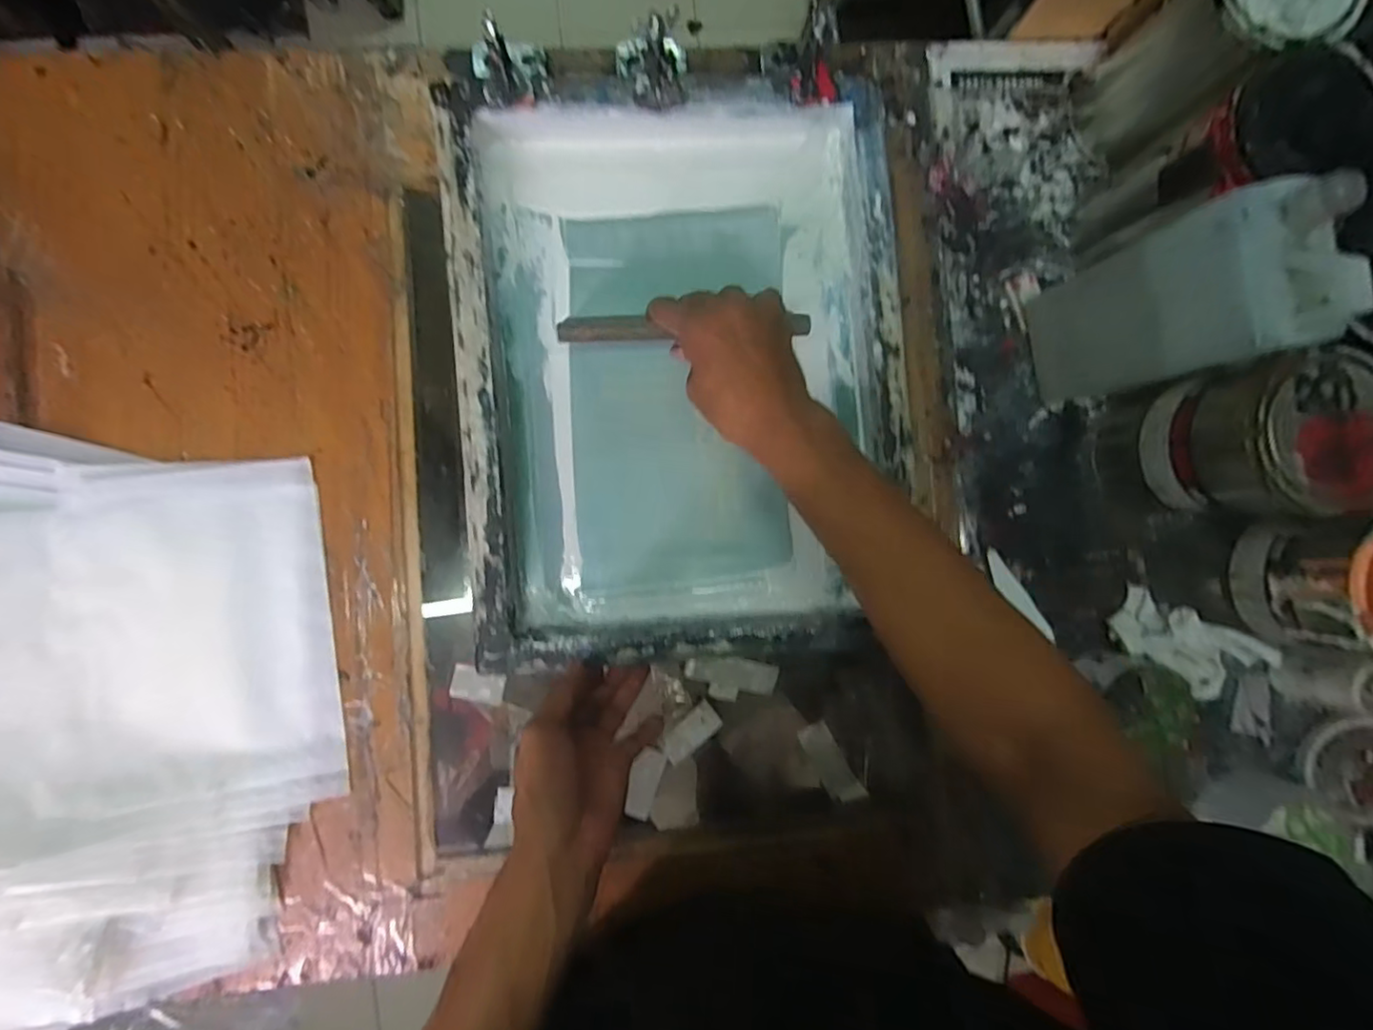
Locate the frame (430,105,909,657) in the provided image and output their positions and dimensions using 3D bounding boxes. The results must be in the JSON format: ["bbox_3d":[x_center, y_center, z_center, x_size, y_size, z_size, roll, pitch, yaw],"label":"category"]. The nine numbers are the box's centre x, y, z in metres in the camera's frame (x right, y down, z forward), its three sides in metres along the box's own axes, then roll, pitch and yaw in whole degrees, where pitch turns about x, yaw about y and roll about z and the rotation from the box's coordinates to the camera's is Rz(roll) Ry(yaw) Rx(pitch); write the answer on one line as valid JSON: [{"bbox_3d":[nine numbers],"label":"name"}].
[{"bbox_3d":[-0.002,-0.112,0.493,0.346,0.050,0.427,-4,89,-4],"label":"frame"}]

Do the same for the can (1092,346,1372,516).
[{"bbox_3d":[0.414,-0.054,0.467,0.099,0.146,0.101,0,89,-4],"label":"can"}]

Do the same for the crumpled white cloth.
[{"bbox_3d":[0.418,0.110,0.507,0.095,0.055,0.057,35,87,-2],"label":"crumpled white cloth"}]

